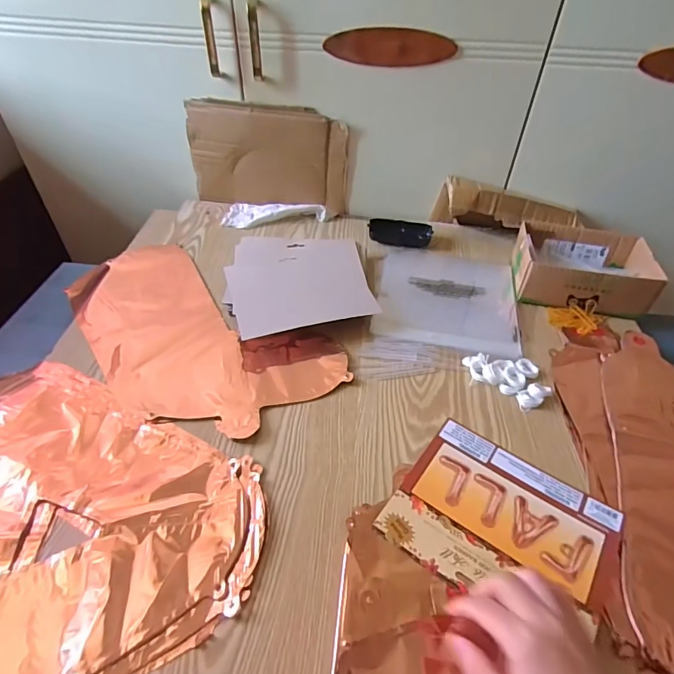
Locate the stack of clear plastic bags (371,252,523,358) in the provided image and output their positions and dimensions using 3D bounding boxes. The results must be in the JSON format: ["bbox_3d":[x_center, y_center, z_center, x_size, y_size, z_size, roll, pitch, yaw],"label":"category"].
[{"bbox_3d":[0.168,-0.065,0.660,0.203,0.011,0.225,11,45,9],"label":"stack of clear plastic bags"}]

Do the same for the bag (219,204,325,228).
[{"bbox_3d":[-0.113,-0.227,0.797,0.180,0.026,0.075,4,45,2],"label":"bag"}]

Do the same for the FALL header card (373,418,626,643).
[{"bbox_3d":[0.159,0.174,0.419,0.186,0.005,0.158,27,50,23],"label":"FALL header card"}]

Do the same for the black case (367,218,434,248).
[{"bbox_3d":[0.111,-0.185,0.765,0.108,0.025,0.044,3,45,1],"label":"black case"}]

